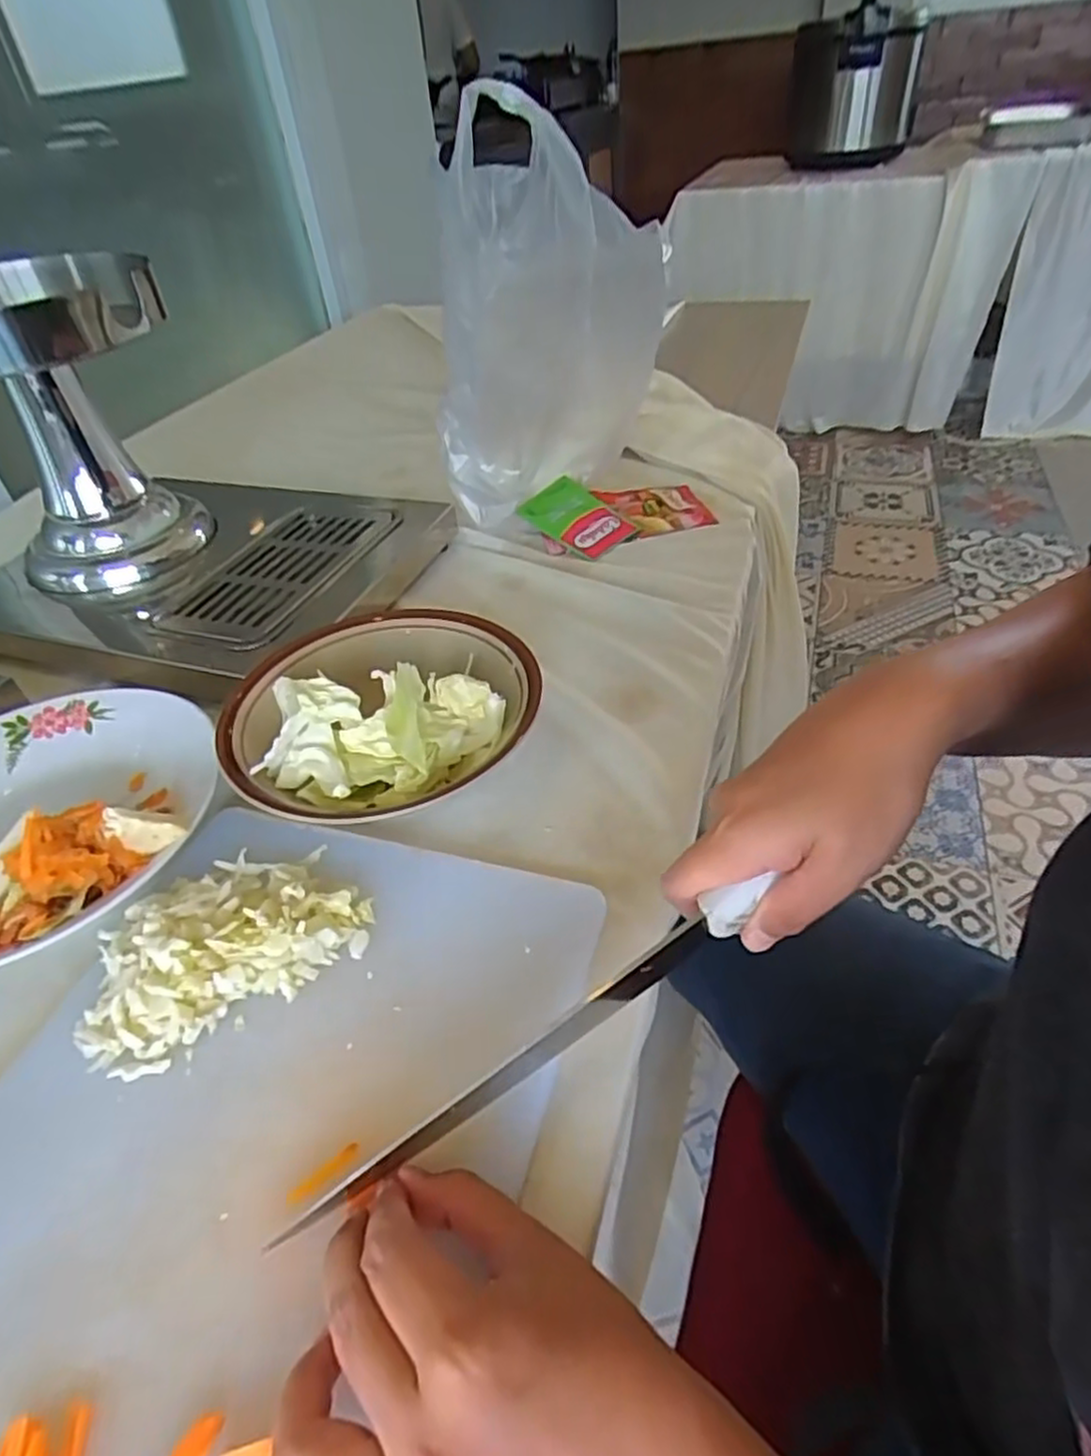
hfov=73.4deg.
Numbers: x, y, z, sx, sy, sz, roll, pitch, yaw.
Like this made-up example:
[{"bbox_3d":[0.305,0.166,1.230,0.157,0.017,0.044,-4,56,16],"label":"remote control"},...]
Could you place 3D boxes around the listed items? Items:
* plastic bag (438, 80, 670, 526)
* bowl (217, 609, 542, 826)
[{"bbox_3d":[0.002,-0.308,0.583,0.163,0.288,0.240,3,42,10],"label":"plastic bag"},{"bbox_3d":[-0.095,-0.009,0.429,0.178,0.062,0.158,-33,47,-26],"label":"bowl"}]

